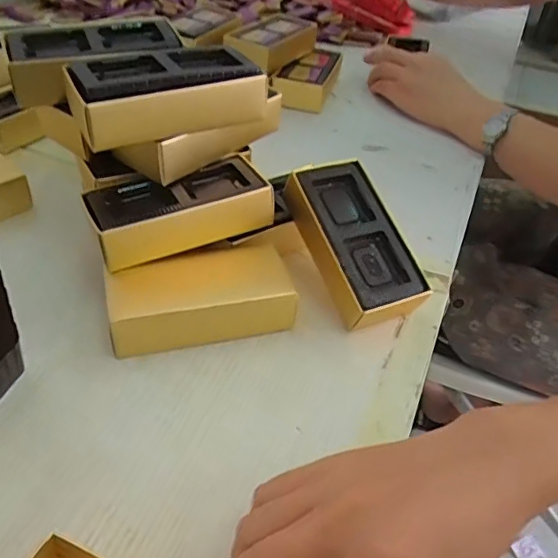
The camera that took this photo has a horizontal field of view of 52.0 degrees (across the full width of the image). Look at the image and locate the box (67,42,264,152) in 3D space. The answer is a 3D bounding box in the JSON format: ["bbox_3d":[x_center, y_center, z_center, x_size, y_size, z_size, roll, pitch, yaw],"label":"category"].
[{"bbox_3d":[-0.071,-0.117,0.363,0.119,0.040,0.066,-14,44,-21],"label":"box"}]

